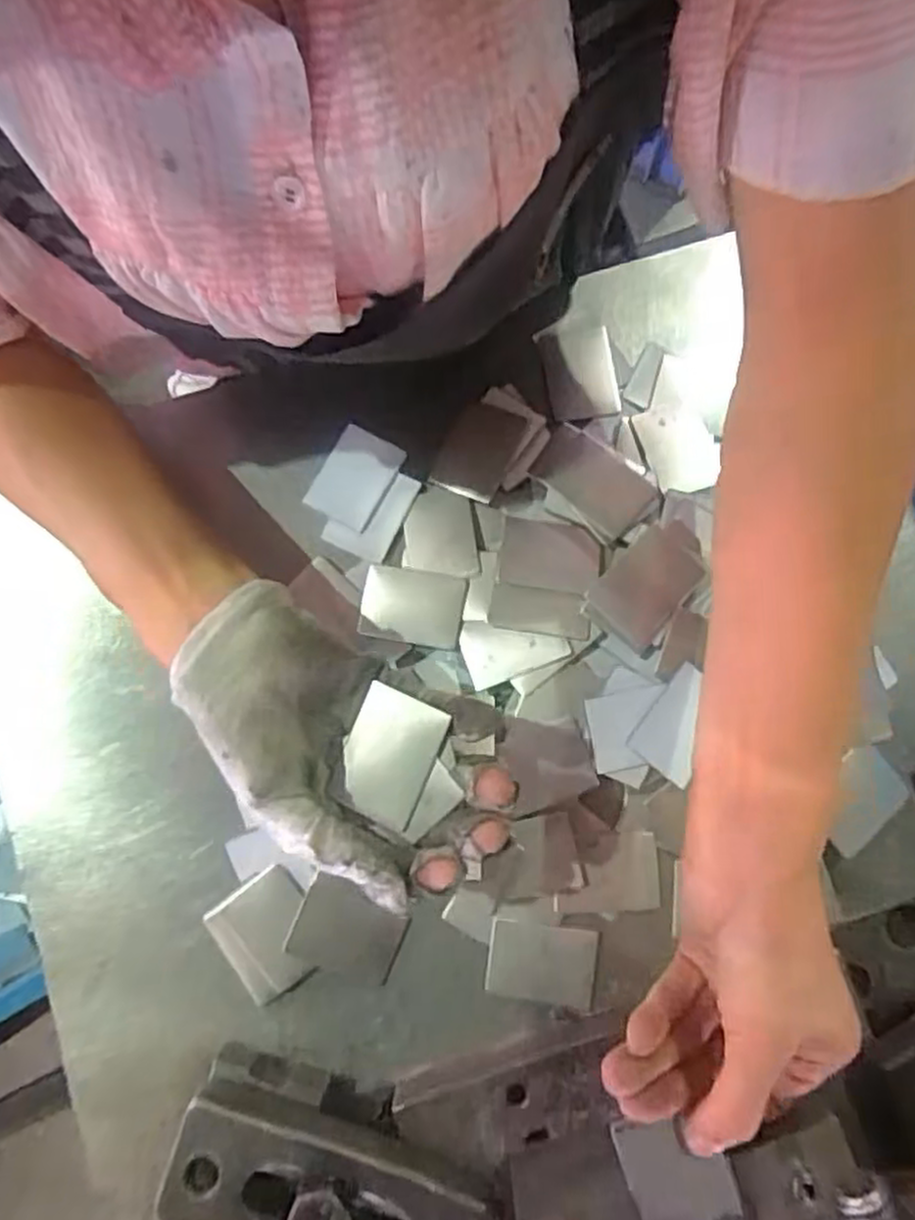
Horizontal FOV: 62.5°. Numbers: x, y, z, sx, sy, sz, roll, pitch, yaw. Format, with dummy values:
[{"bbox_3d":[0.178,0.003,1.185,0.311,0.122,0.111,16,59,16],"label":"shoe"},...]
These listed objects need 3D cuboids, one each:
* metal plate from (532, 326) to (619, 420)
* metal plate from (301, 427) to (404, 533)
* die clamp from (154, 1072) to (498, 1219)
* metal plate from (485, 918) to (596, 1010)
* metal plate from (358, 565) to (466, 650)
[{"bbox_3d":[0.062,-0.122,0.390,0.036,0.004,0.049,-11,86,14],"label":"metal plate"},{"bbox_3d":[-0.052,-0.067,0.381,0.034,0.004,0.047,28,81,4],"label":"metal plate"},{"bbox_3d":[-0.050,0.233,0.300,0.129,0.030,0.050,18,80,3],"label":"die clamp"},{"bbox_3d":[0.038,0.160,0.343,0.048,0.004,0.034,9,88,2],"label":"metal plate"},{"bbox_3d":[-0.022,-0.002,0.364,0.048,0.004,0.034,9,83,2],"label":"metal plate"}]

